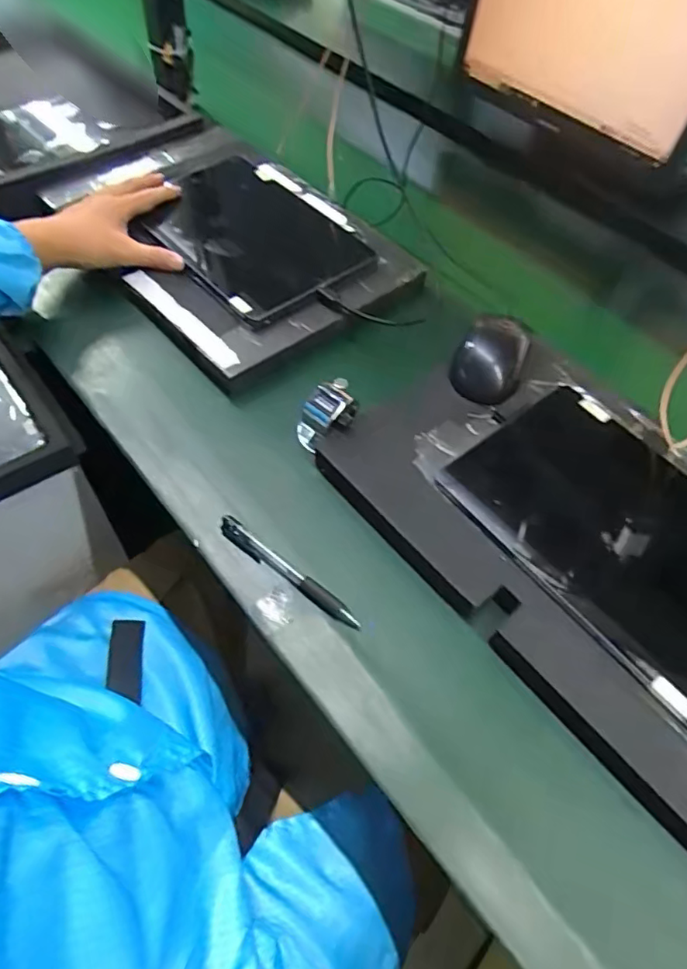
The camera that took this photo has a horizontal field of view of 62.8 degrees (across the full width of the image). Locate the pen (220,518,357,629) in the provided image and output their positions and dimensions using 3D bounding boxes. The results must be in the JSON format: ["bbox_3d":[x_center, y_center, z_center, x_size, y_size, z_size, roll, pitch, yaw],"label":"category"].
[{"bbox_3d":[-0.043,0.066,0.428,0.132,0.010,0.014,34,60,17],"label":"pen"}]

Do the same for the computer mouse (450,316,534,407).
[{"bbox_3d":[0.137,-0.118,0.524,0.062,0.031,0.090,23,57,11],"label":"computer mouse"}]

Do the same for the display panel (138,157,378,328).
[{"bbox_3d":[-0.093,-0.269,0.595,0.176,0.013,0.237,-34,65,-24],"label":"display panel"}]

